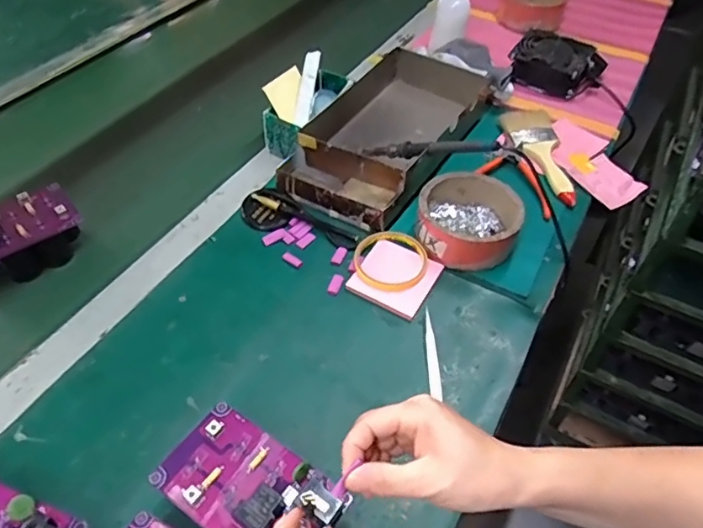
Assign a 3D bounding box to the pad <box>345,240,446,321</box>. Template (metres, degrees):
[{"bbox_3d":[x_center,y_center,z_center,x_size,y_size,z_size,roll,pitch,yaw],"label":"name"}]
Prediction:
[{"bbox_3d":[0.051,0.015,0.639,0.086,0.013,0.086,25,53,19],"label":"pad"}]

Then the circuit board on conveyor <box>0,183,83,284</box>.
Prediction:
[{"bbox_3d":[-0.390,-0.042,0.615,0.145,0.100,0.076,-32,57,-26],"label":"circuit board on conveyor"}]

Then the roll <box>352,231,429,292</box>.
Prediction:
[{"bbox_3d":[0.045,-0.005,0.650,0.087,0.012,0.084,1,49,-1],"label":"roll"}]

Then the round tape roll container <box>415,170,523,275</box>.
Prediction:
[{"bbox_3d":[0.141,-0.054,0.672,0.119,0.052,0.119,1,49,-1],"label":"round tape roll container"}]

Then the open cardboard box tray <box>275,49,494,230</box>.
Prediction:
[{"bbox_3d":[0.051,-0.188,0.775,0.190,0.062,0.323,22,52,17],"label":"open cardboard box tray"}]

